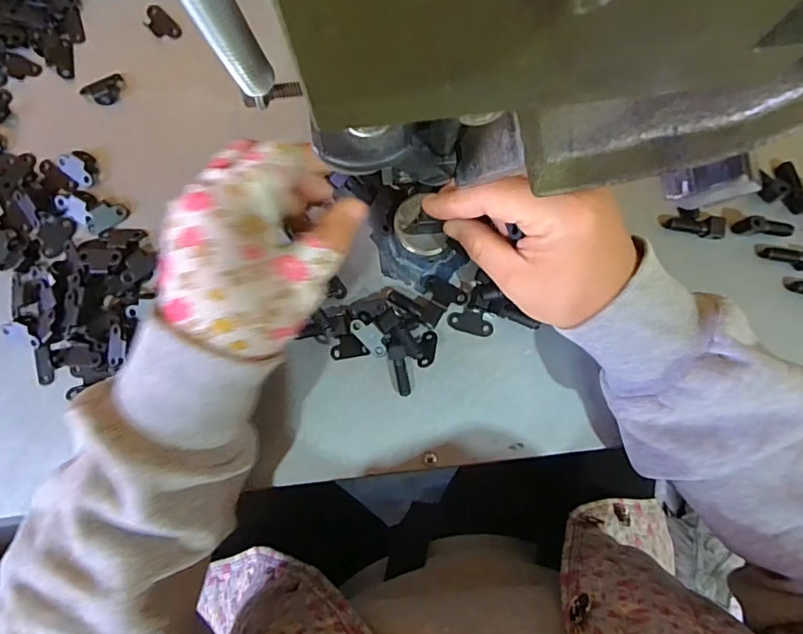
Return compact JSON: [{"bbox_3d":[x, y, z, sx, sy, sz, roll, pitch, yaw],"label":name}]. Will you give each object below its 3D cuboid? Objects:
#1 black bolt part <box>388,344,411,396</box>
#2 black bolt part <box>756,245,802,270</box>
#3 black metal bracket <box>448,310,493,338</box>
[{"bbox_3d":[-0.001,0.034,0.323,0.011,0.010,0.032,-9,90,-1],"label":"black bolt part"},{"bbox_3d":[0.255,-0.039,0.329,0.038,0.009,0.013,12,90,-1],"label":"black bolt part"},{"bbox_3d":[0.046,0.003,0.328,0.029,0.004,0.015,13,90,-1],"label":"black metal bracket"}]

